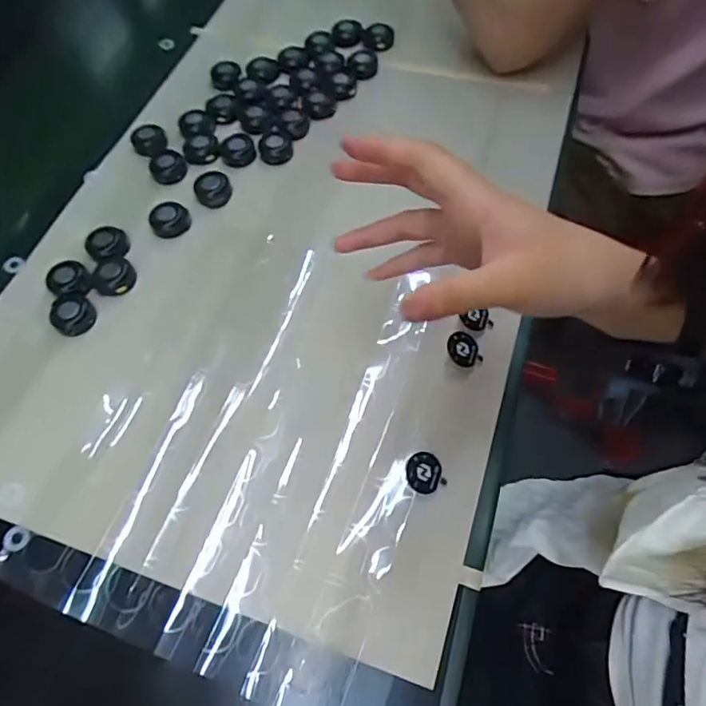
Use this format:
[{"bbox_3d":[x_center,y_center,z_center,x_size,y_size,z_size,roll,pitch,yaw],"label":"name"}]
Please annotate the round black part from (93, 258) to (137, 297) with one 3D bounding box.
[{"bbox_3d":[-0.175,-0.056,0.385,0.030,0.009,0.027,10,64,7],"label":"round black part"}]

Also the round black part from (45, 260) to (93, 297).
[{"bbox_3d":[-0.207,-0.053,0.385,0.028,0.010,0.030,-1,63,1],"label":"round black part"}]

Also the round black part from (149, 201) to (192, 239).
[{"bbox_3d":[-0.143,-0.105,0.410,0.030,0.010,0.031,-1,63,1],"label":"round black part"}]

